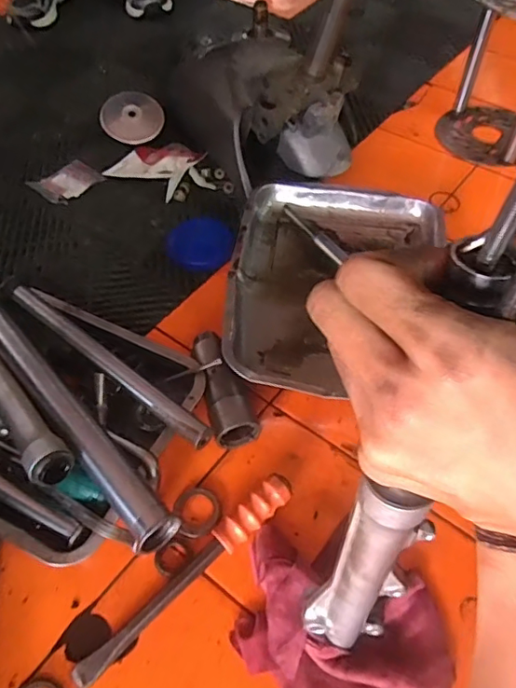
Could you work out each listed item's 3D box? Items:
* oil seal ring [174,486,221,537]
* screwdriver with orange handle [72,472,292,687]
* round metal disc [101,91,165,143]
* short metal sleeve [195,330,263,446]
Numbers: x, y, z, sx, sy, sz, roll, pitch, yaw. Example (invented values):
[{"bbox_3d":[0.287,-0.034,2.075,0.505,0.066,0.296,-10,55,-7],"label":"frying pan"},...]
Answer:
[{"bbox_3d":[-0.066,0.181,0.584,0.048,0.006,0.056,-17,56,-12],"label":"oil seal ring"},{"bbox_3d":[-0.066,0.227,0.527,0.260,0.033,0.028,-38,62,-23],"label":"screwdriver with orange handle"},{"bbox_3d":[-0.232,-0.422,0.983,0.110,0.023,0.133,-31,64,-16],"label":"round metal disc"},{"bbox_3d":[-0.046,0.048,0.648,0.051,0.055,0.147,-16,56,-11],"label":"short metal sleeve"}]

